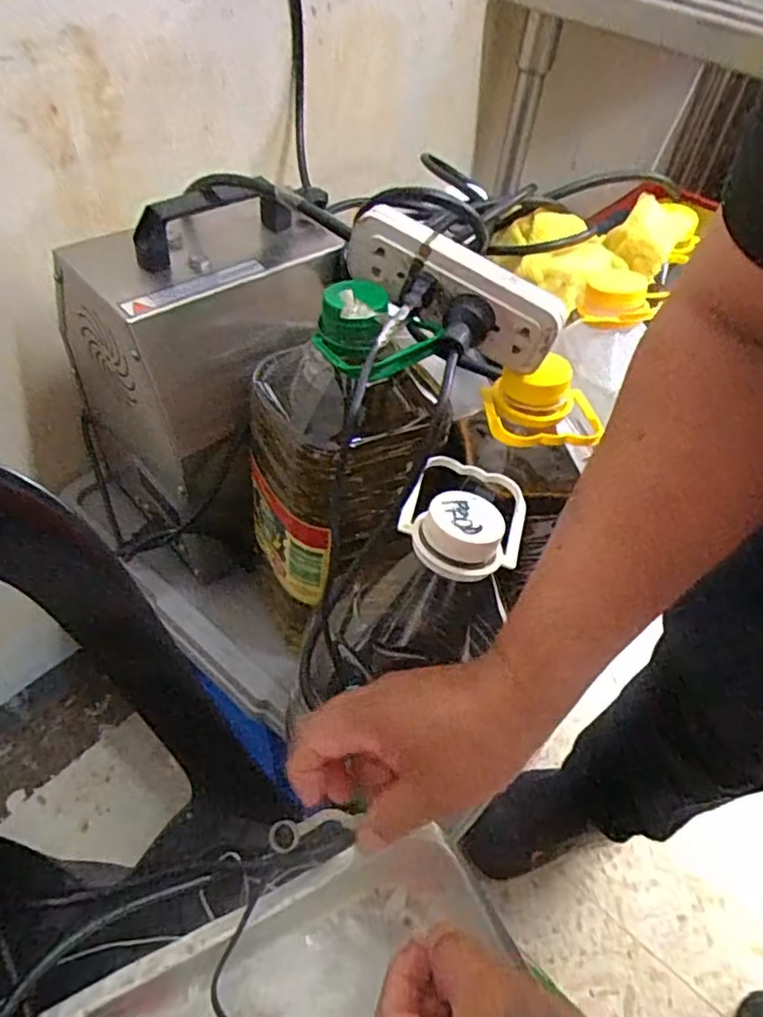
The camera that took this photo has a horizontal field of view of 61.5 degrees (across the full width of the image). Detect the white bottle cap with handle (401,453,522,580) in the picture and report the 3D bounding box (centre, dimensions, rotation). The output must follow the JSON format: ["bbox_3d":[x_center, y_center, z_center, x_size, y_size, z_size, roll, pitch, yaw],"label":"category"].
[{"bbox_3d":[0.056,0.002,0.425,0.077,0.029,0.090,16,49,7],"label":"white bottle cap with handle"}]

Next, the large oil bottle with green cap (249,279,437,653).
[{"bbox_3d":[-0.035,-0.033,0.511,0.132,0.261,0.131,-8,50,-14],"label":"large oil bottle with green cap"}]

